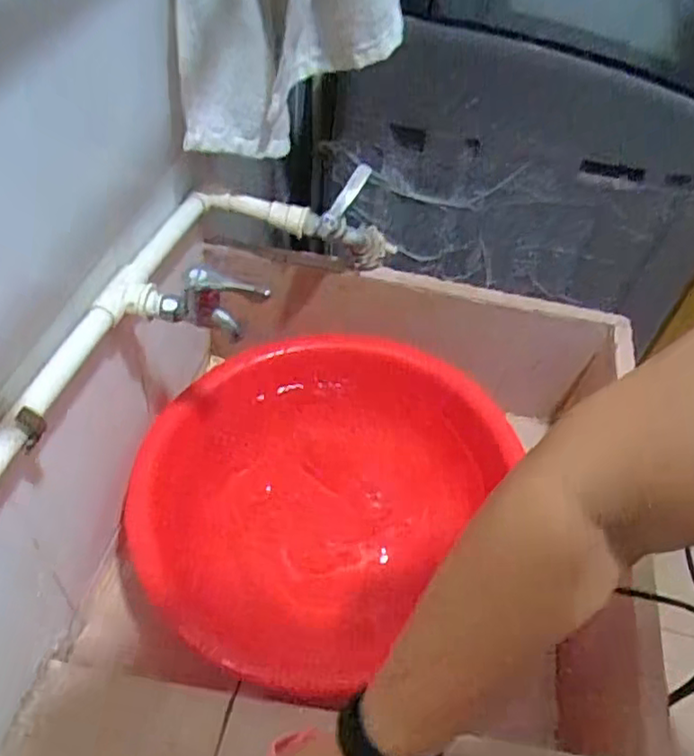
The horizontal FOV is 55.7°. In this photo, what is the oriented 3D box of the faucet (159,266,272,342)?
[{"bbox_3d":[-0.109,-0.058,0.531,0.092,0.067,0.026,13,48,5],"label":"faucet"}]

